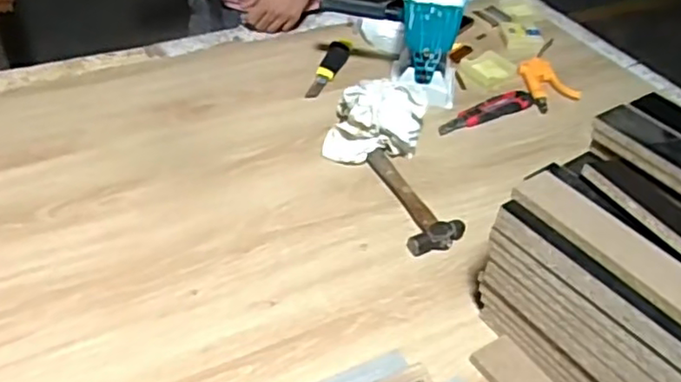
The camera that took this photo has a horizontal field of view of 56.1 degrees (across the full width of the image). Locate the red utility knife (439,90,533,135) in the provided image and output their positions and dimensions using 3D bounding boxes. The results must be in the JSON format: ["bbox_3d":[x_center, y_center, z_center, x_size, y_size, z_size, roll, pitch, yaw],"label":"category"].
[{"bbox_3d":[0.235,-0.129,1.017,0.189,0.019,0.034,-22,47,-27],"label":"red utility knife"}]

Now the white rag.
[{"bbox_3d":[0.050,-0.103,0.920,0.135,0.083,0.116,9,41,6],"label":"white rag"}]

